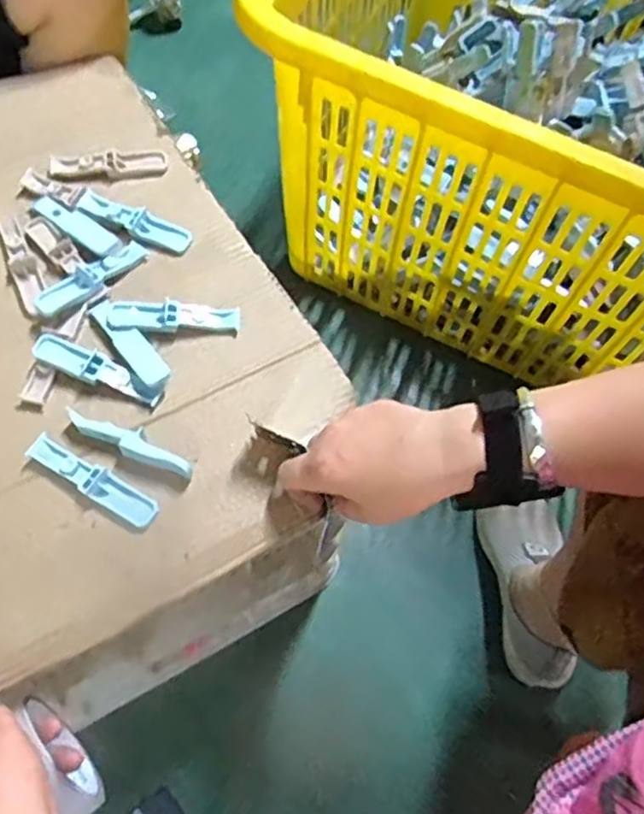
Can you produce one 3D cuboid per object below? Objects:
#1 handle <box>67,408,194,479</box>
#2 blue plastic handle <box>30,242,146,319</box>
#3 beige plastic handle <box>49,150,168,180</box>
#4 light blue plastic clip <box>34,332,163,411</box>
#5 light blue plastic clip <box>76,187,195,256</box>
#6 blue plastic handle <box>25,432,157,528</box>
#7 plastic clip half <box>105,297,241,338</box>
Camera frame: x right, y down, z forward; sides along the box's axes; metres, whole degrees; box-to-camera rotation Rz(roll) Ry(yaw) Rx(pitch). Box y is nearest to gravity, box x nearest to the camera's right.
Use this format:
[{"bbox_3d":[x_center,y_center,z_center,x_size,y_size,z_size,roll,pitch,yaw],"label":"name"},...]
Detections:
[{"bbox_3d":[-0.133,0.025,0.473,0.094,0.018,0.019,21,65,7],"label":"handle"},{"bbox_3d":[-0.179,-0.102,0.534,0.026,0.018,0.099,40,68,15],"label":"blue plastic handle"},{"bbox_3d":[-0.186,-0.210,0.593,0.098,0.012,0.021,-8,65,-8],"label":"beige plastic handle"},{"bbox_3d":[-0.165,-0.027,0.502,0.100,0.012,0.022,23,65,7],"label":"light blue plastic clip"},{"bbox_3d":[-0.157,-0.155,0.566,0.100,0.012,0.025,22,65,7],"label":"light blue plastic clip"},{"bbox_3d":[-0.156,0.050,0.465,0.096,0.008,0.021,30,66,11],"label":"blue plastic handle"},{"bbox_3d":[-0.114,-0.069,0.525,0.098,0.013,0.026,-2,64,-5],"label":"plastic clip half"}]

